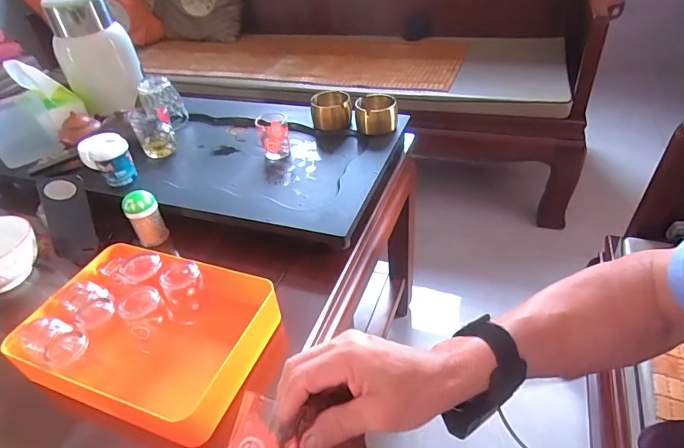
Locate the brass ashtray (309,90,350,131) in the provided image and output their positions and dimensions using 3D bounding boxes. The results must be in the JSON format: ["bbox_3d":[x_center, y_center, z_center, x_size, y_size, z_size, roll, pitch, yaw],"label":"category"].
[{"bbox_3d":[-0.021,-0.219,0.850,0.074,0.052,0.069,-8,40,-2],"label":"brass ashtray"}]

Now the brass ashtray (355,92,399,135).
[{"bbox_3d":[0.064,-0.207,0.824,0.076,0.048,0.075,-5,40,2],"label":"brass ashtray"}]

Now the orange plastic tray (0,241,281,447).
[{"bbox_3d":[-0.233,0.137,0.553,0.274,0.095,0.199,10,42,18],"label":"orange plastic tray"}]

